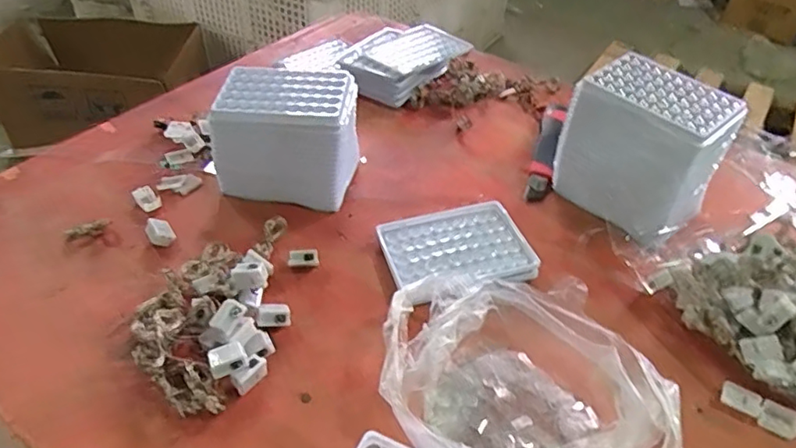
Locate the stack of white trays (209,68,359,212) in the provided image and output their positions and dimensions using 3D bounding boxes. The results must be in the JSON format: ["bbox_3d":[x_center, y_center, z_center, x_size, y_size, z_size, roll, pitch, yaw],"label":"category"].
[{"bbox_3d":[-0.111,-0.089,0.601,0.133,0.107,0.098,9,44,6],"label":"stack of white trays"}]

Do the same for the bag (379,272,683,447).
[{"bbox_3d":[0.088,0.121,0.419,0.196,0.065,0.150,10,44,7],"label":"bag"}]

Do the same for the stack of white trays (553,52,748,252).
[{"bbox_3d":[0.243,-0.071,0.581,0.104,0.134,0.132,-26,51,-28],"label":"stack of white trays"}]

